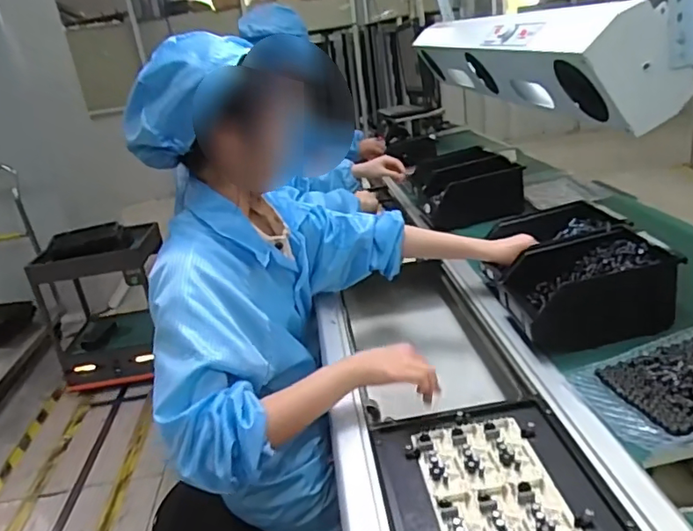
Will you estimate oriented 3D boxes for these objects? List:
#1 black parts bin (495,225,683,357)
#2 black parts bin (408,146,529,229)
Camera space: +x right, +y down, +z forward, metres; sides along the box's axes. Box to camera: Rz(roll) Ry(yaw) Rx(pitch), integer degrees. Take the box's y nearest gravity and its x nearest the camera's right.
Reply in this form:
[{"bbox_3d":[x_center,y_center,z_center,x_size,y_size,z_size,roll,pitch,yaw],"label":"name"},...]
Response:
[{"bbox_3d":[0.364,0.033,0.863,0.214,0.113,0.177,-9,24,-4],"label":"black parts bin"},{"bbox_3d":[0.293,-0.213,1.441,0.230,0.128,0.288,-9,24,-4],"label":"black parts bin"}]

